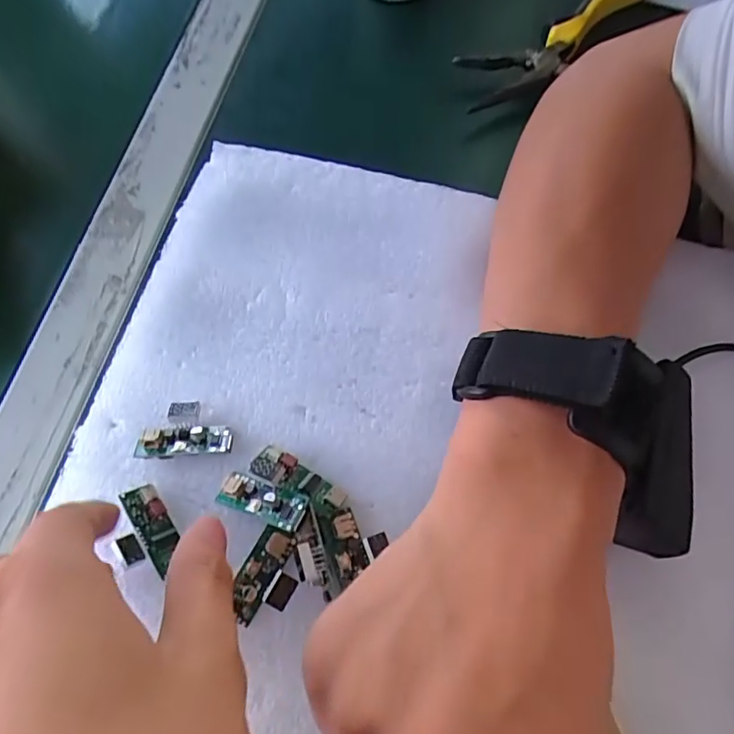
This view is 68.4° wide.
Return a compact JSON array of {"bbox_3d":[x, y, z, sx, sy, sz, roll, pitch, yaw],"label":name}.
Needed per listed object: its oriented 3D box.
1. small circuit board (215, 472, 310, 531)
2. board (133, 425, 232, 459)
[{"bbox_3d":[-0.040,0.052,0.209,0.036,0.011,0.014,13,71,21],"label":"small circuit board"},{"bbox_3d":[-0.076,0.031,0.225,0.038,0.010,0.012,-4,71,-1],"label":"board"}]

